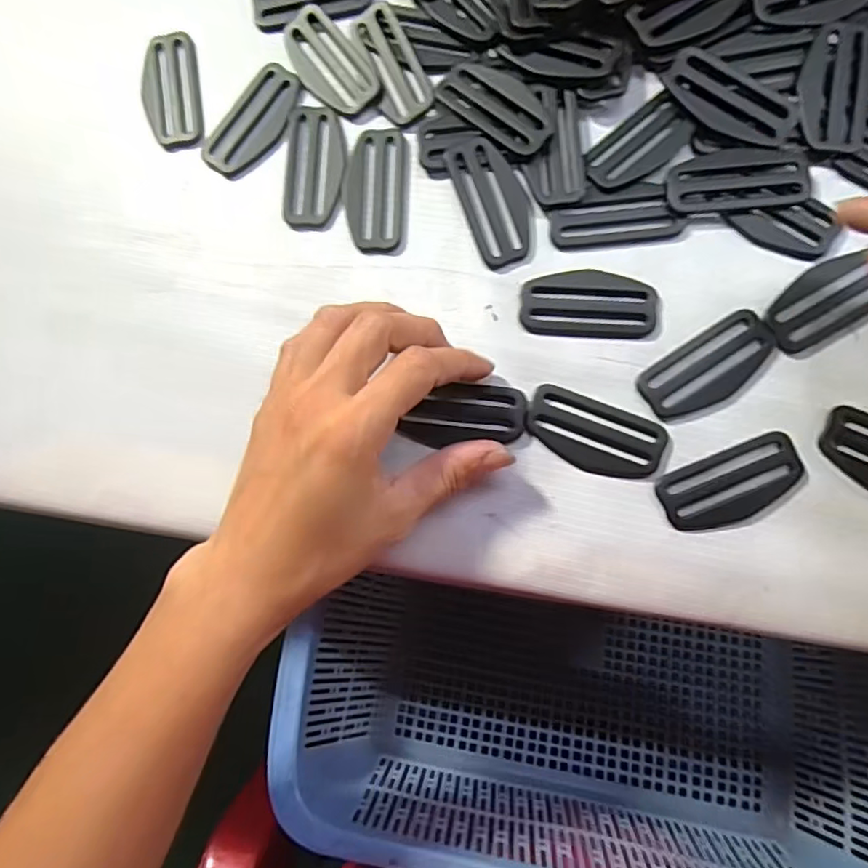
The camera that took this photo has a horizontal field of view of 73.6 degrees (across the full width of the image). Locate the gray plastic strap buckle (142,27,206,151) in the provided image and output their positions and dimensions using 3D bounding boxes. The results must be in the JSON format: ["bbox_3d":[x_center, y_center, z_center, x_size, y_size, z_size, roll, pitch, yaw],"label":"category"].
[{"bbox_3d":[-0.132,-0.174,0.293,0.029,0.004,0.062,-13,83,4],"label":"gray plastic strap buckle"}]

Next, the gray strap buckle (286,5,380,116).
[{"bbox_3d":[-0.051,-0.181,0.282,0.027,0.004,0.061,-39,82,0],"label":"gray strap buckle"}]

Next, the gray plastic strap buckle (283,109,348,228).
[{"bbox_3d":[-0.057,-0.128,0.277,0.028,0.004,0.060,3,84,6],"label":"gray plastic strap buckle"}]

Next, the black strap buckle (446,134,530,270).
[{"bbox_3d":[0.027,-0.107,0.263,0.028,0.006,0.058,-20,82,3],"label":"black strap buckle"}]

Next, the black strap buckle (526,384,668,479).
[{"bbox_3d":[0.069,0.000,0.250,0.059,0.004,0.030,22,86,8],"label":"black strap buckle"}]

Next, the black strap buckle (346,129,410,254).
[{"bbox_3d":[-0.027,-0.115,0.273,0.028,0.004,0.061,4,84,6],"label":"black strap buckle"}]

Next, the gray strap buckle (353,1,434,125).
[{"bbox_3d":[-0.020,-0.178,0.277,0.024,0.006,0.059,-24,82,3],"label":"gray strap buckle"}]

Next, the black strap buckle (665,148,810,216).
[{"bbox_3d":[0.132,-0.112,0.255,0.059,0.005,0.026,-2,84,5],"label":"black strap buckle"}]

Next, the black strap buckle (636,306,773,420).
[{"bbox_3d":[0.118,-0.028,0.248,0.059,0.004,0.028,-34,82,1],"label":"black strap buckle"}]

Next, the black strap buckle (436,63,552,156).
[{"bbox_3d":[0.029,-0.151,0.265,0.057,0.006,0.029,42,89,8],"label":"black strap buckle"}]

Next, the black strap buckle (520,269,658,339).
[{"bbox_3d":[0.068,-0.058,0.257,0.057,0.004,0.030,4,84,6],"label":"black strap buckle"}]

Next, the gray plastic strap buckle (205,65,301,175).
[{"bbox_3d":[-0.089,-0.154,0.285,0.031,0.004,0.059,41,89,8],"label":"gray plastic strap buckle"}]

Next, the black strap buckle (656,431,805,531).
[{"bbox_3d":[0.125,0.021,0.242,0.059,0.004,0.030,-23,82,3],"label":"black strap buckle"}]

